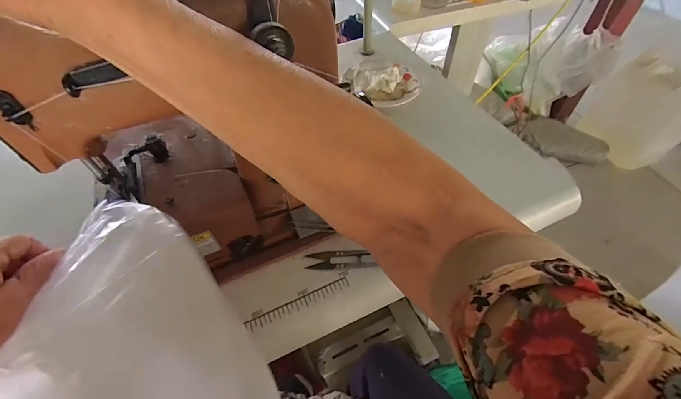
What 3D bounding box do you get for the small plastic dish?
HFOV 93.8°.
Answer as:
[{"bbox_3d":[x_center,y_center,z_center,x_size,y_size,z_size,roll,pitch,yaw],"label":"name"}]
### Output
[{"bbox_3d":[0.081,-0.219,0.564,0.128,0.051,0.114,34,61,25],"label":"small plastic dish"}]

